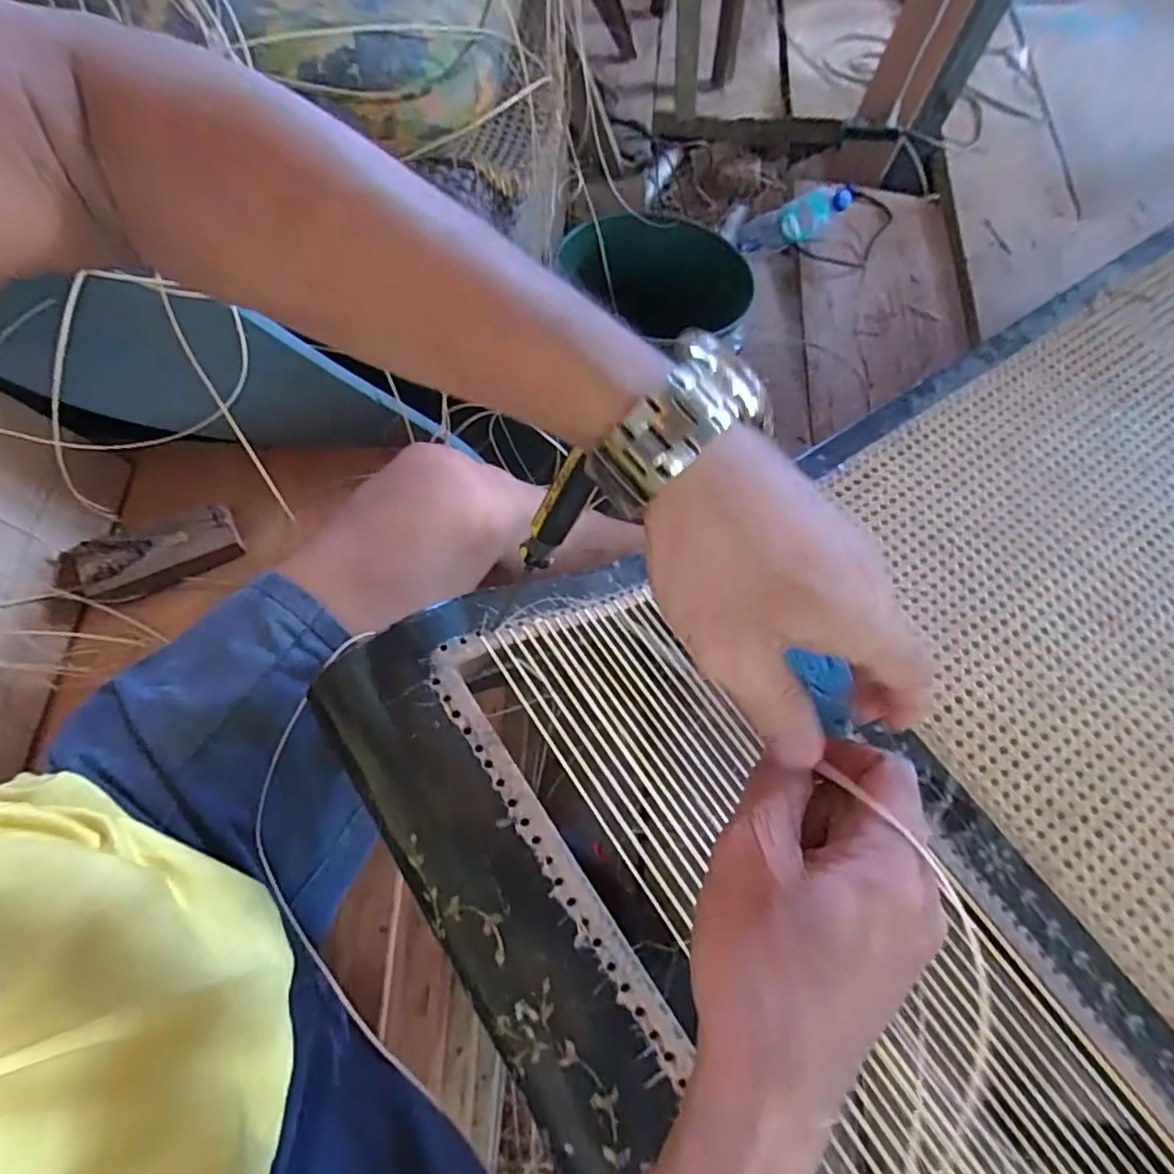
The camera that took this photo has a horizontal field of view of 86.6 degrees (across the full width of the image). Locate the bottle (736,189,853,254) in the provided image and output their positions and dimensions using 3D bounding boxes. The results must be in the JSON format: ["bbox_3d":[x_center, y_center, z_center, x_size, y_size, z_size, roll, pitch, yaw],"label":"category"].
[{"bbox_3d":[0.401,-0.710,1.202,0.072,0.248,0.074,49,66,-32],"label":"bottle"}]

